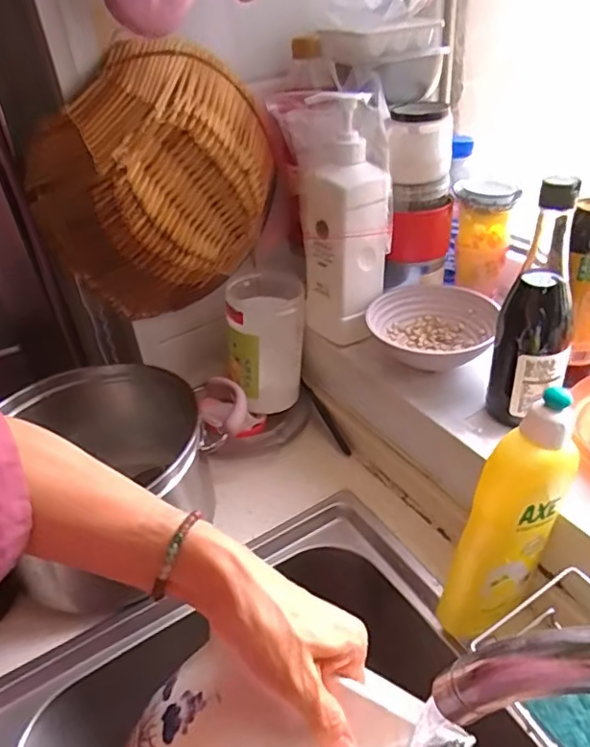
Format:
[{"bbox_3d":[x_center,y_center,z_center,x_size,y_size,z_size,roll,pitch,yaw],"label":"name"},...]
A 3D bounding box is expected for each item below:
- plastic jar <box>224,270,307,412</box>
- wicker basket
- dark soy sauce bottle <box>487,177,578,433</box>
[{"bbox_3d":[-0.037,-0.044,0.755,0.100,0.159,0.127,-6,35,0],"label":"plastic jar"},{"bbox_3d":[-0.147,-0.212,0.655,0.277,0.279,0.071,-23,39,-22],"label":"wicker basket"},{"bbox_3d":[0.224,-0.054,0.520,0.065,0.233,0.054,11,39,22],"label":"dark soy sauce bottle"}]

